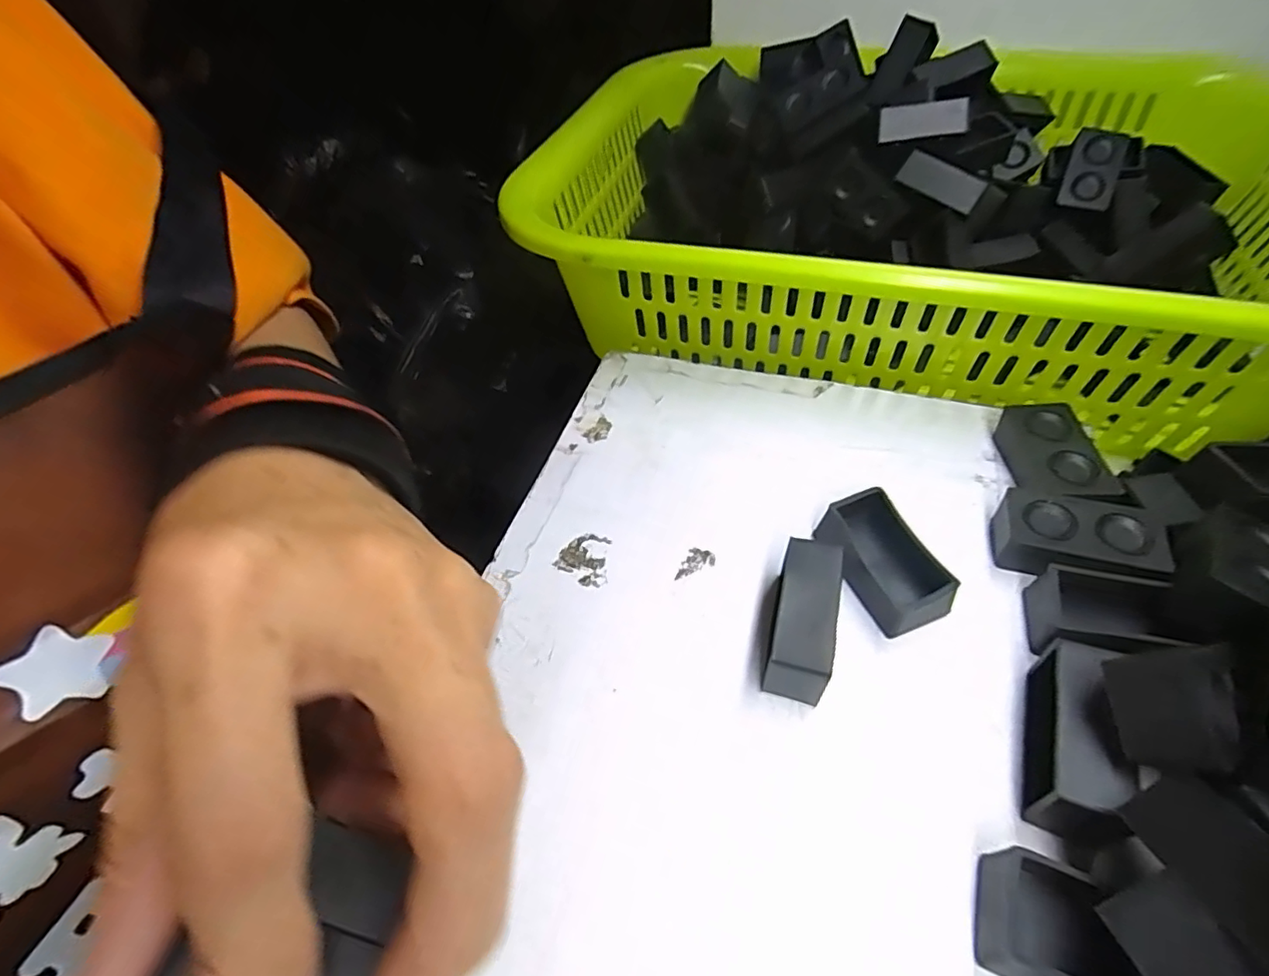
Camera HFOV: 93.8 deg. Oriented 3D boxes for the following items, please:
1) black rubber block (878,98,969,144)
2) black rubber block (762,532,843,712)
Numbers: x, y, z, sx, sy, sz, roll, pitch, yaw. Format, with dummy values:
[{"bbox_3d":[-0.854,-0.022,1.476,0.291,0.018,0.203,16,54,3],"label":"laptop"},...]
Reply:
[{"bbox_3d":[0.139,-0.176,0.285,0.044,0.014,0.011,-6,49,-1],"label":"black rubber block"},{"bbox_3d":[0.048,0.039,0.171,0.017,0.026,0.042,11,51,13],"label":"black rubber block"}]

